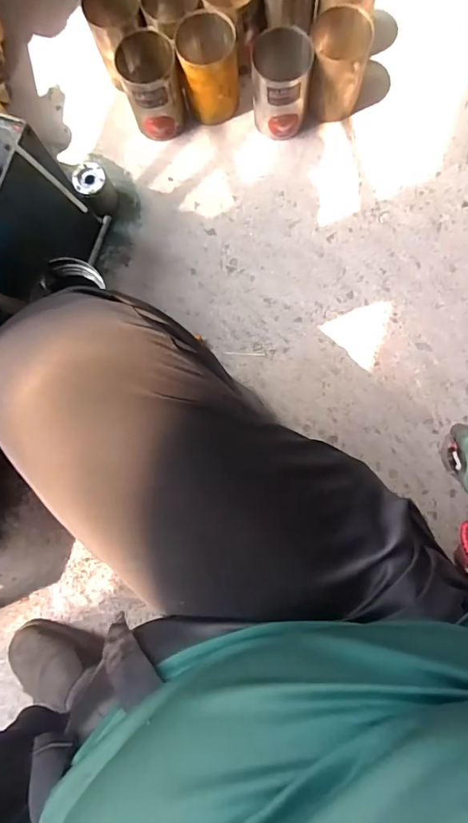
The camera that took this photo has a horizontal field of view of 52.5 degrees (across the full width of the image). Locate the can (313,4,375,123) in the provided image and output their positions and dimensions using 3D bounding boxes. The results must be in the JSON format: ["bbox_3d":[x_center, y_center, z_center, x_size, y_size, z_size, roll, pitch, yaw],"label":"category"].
[{"bbox_3d":[0.167,-0.556,0.765,0.089,0.119,0.104,1,85,4],"label":"can"}]

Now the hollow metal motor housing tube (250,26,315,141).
[{"bbox_3d":[0.076,-0.520,0.767,0.093,0.123,0.091,1,85,4],"label":"hollow metal motor housing tube"}]

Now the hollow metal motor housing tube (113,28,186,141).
[{"bbox_3d":[-0.131,-0.525,0.775,0.087,0.124,0.092,0,85,3],"label":"hollow metal motor housing tube"}]

